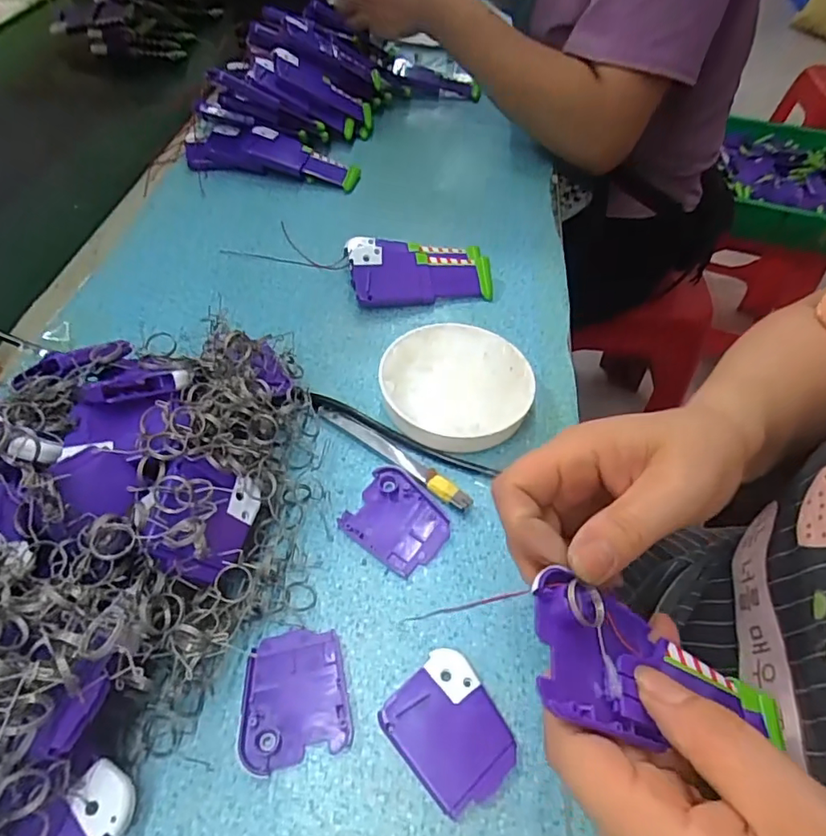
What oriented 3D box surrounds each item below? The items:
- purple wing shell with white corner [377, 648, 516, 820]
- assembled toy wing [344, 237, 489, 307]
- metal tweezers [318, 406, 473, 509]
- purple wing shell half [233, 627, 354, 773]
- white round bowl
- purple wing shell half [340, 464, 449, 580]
[{"bbox_3d":[0.019,0.153,0.270,0.051,0.008,0.060,-34,61,-27],"label":"purple wing shell with white corner"},{"bbox_3d":[0.005,-0.129,0.478,0.118,0.033,0.070,-8,53,-11],"label":"assembled toy wing"},{"bbox_3d":[-0.014,0.022,0.363,0.125,0.010,0.013,34,57,21],"label":"metal tweezers"},{"bbox_3d":[-0.061,0.139,0.276,0.052,0.006,0.060,-8,53,-11],"label":"purple wing shell half"},{"bbox_3d":[0.029,-0.021,0.390,0.104,0.027,0.103,2,51,-3],"label":"white round bowl"},{"bbox_3d":[-0.009,0.062,0.337,0.060,0.011,0.051,32,56,20],"label":"purple wing shell half"}]

